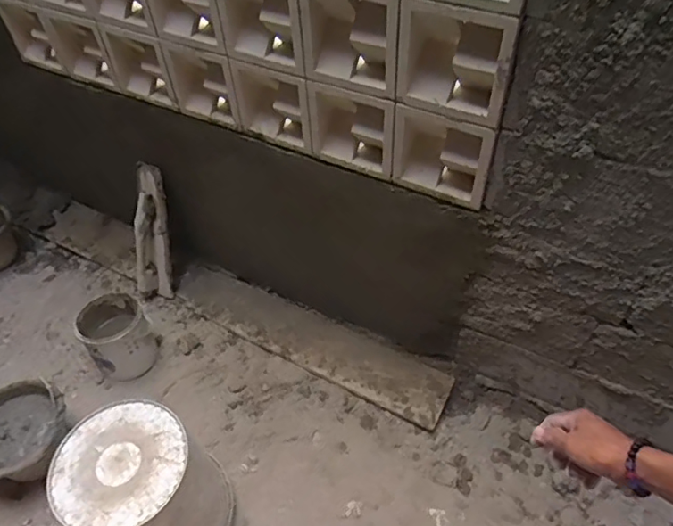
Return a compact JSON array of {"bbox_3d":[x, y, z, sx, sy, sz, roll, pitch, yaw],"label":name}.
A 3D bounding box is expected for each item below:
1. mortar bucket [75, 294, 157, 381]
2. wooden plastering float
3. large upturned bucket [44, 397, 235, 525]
[{"bbox_3d":[-0.625,0.207,1.561,0.168,0.161,0.206,-25,55,-18],"label":"mortar bucket"},{"bbox_3d":[-0.582,-0.094,1.715,0.118,0.427,0.039,7,21,6],"label":"wooden plastering float"},{"bbox_3d":[-0.404,0.511,1.188,0.271,0.363,0.293,-1,49,2],"label":"large upturned bucket"}]

